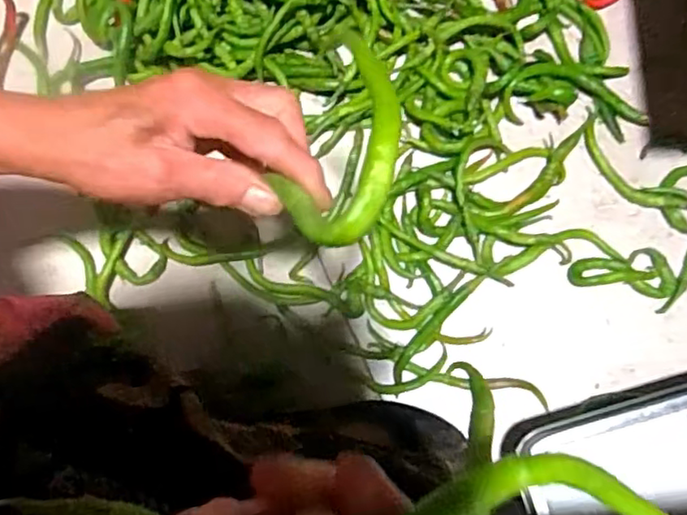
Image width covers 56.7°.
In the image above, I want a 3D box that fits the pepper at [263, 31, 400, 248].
[{"bbox_3d":[0.005,-0.056,0.300,0.054,0.022,0.100,27,78,8],"label":"pepper"}]

